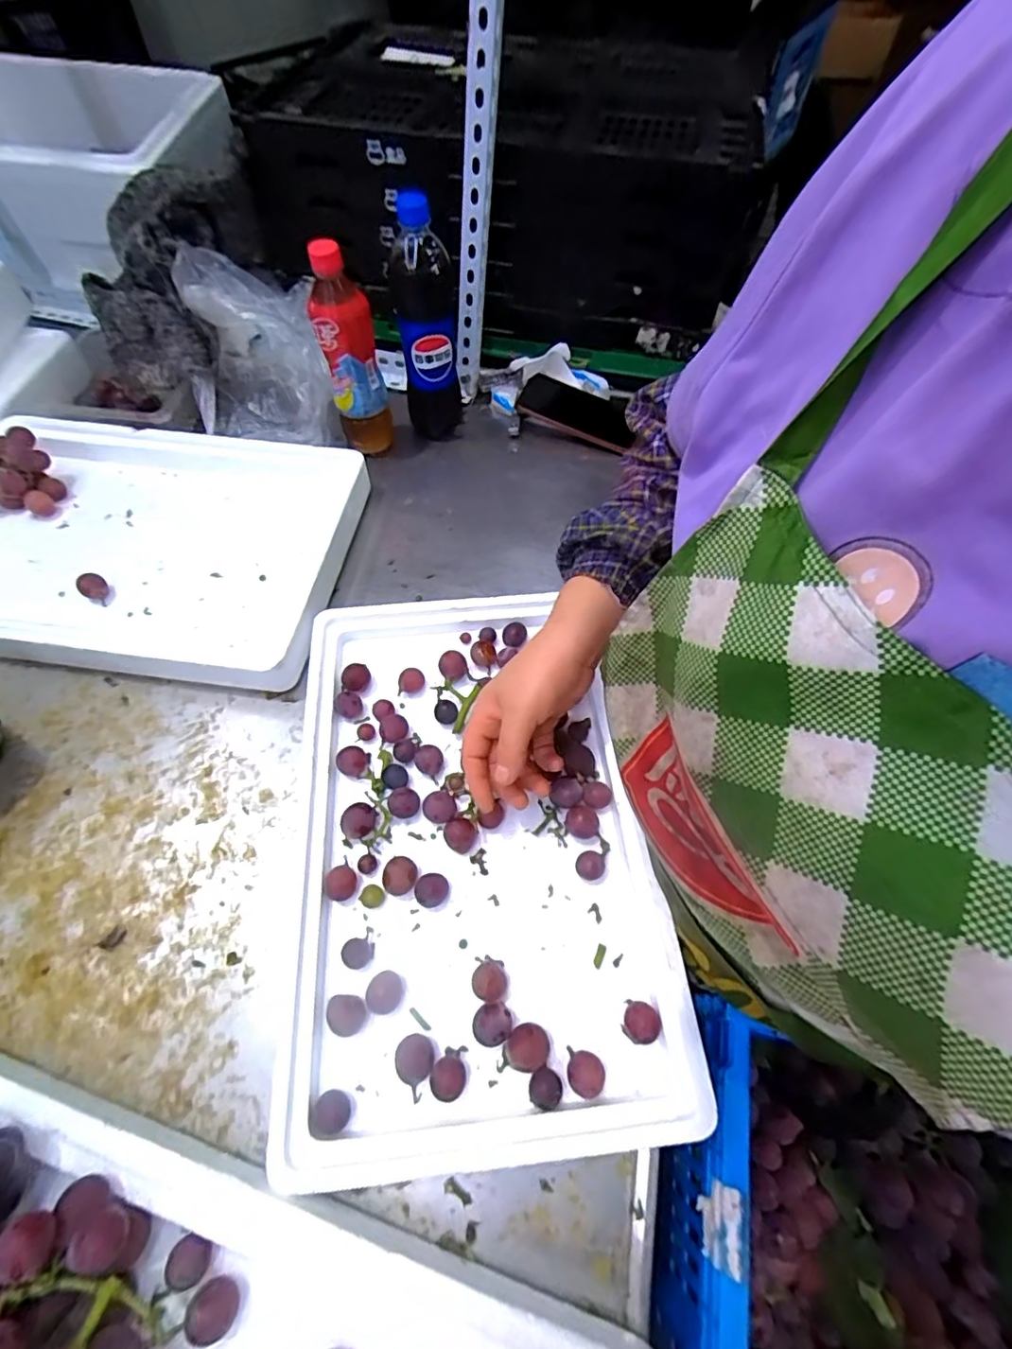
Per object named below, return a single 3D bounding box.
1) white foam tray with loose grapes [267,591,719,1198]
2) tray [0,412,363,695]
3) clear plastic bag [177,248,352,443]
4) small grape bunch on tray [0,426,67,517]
[{"bbox_3d":[-0.037,0.121,0.445,0.282,0.049,0.427,-8,62,-4],"label":"white foam tray with loose grapes"},{"bbox_3d":[-0.392,-0.149,0.574,0.439,0.047,0.313,6,62,4],"label":"tray"},{"bbox_3d":[-0.303,-0.409,0.675,0.174,0.157,0.210,-4,62,-1],"label":"clear plastic bag"},{"bbox_3d":[-0.548,-0.224,0.605,0.081,0.060,0.073,1,62,1],"label":"small grape bunch on tray"}]

